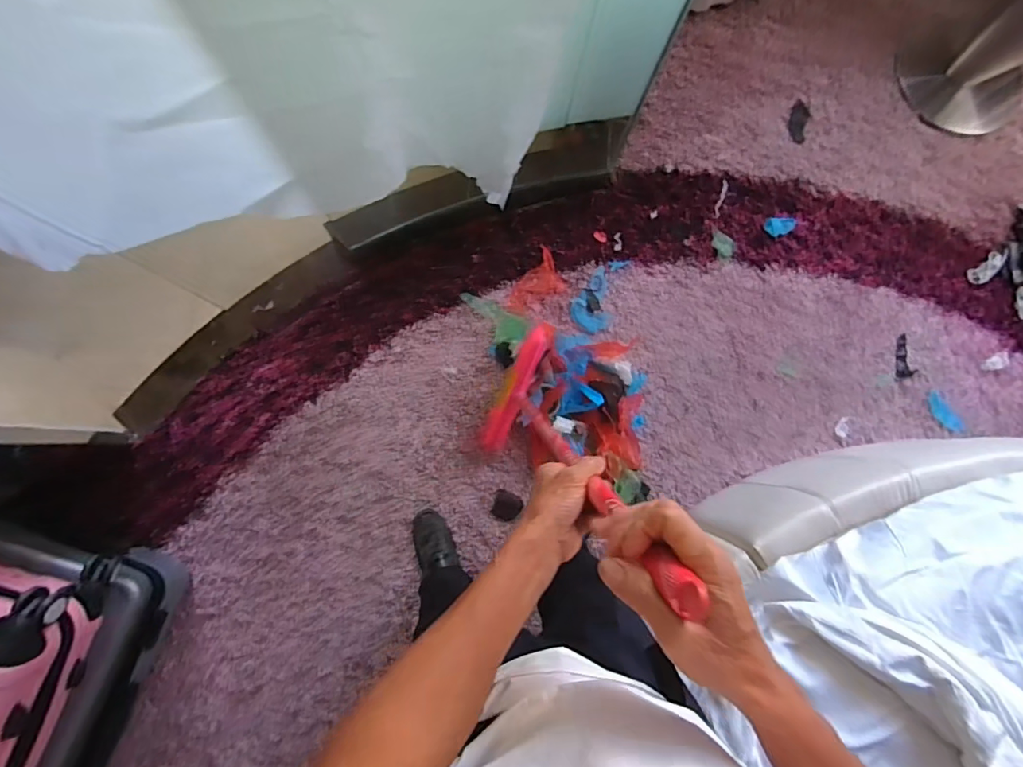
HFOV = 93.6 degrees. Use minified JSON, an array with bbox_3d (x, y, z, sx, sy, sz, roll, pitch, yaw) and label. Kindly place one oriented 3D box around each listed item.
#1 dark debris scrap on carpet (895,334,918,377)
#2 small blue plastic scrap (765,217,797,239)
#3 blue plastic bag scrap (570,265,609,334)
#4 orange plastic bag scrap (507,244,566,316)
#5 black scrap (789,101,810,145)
[{"bbox_3d":[1.075,-0.075,1.319,0.052,0.014,0.115,-5,83,-4],"label":"dark debris scrap on carpet"},{"bbox_3d":[0.748,-0.433,1.334,0.096,0.013,0.053,2,83,-3],"label":"small blue plastic scrap"},{"bbox_3d":[0.208,-0.222,1.275,0.100,0.017,0.176,-2,83,-3],"label":"blue plastic bag scrap"},{"bbox_3d":[0.051,-0.273,1.271,0.168,0.027,0.129,-28,85,-6],"label":"orange plastic bag scrap"},{"bbox_3d":[0.830,-0.756,1.386,0.056,0.018,0.126,11,83,-2],"label":"black scrap"}]

